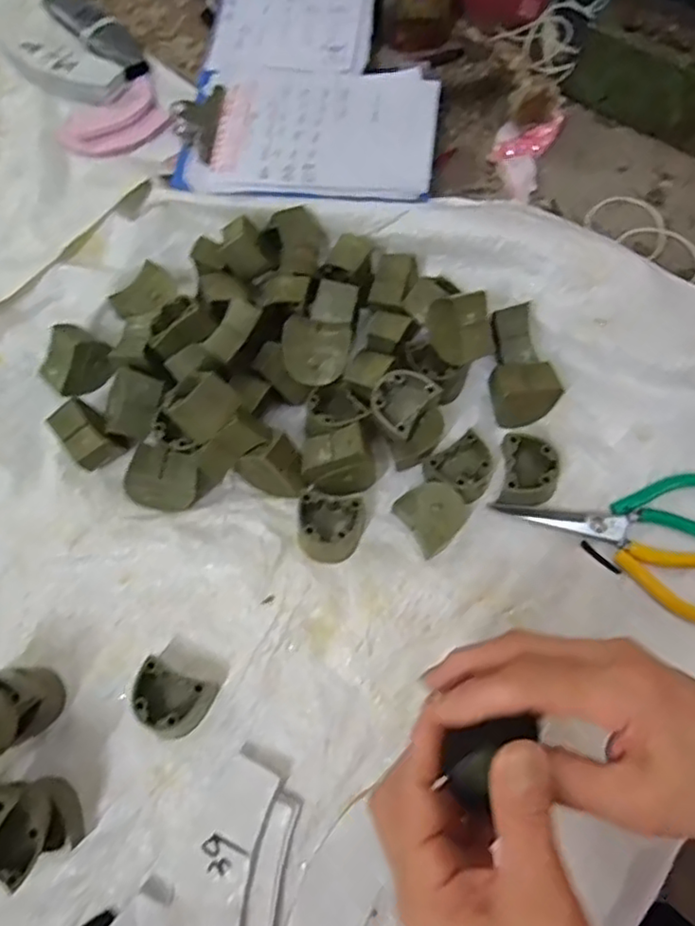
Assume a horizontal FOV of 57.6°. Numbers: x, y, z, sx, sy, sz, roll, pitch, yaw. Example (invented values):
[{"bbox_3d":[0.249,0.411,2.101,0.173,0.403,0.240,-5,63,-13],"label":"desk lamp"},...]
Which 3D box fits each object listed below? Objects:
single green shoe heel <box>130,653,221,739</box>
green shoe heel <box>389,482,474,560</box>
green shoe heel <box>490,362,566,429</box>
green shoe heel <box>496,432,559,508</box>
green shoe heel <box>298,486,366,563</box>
[{"bbox_3d":[-0.114,0.153,0.410,0.050,0.029,0.037,22,72,7],"label":"single green shoe heel"},{"bbox_3d":[0.062,0.038,0.455,0.043,0.023,0.045,-33,74,-11],"label":"green shoe heel"},{"bbox_3d":[0.132,-0.053,0.472,0.046,0.034,0.043,-3,71,-1],"label":"green shoe heel"},{"bbox_3d":[0.130,0.008,0.458,0.037,0.026,0.054,9,71,3],"label":"green shoe heel"},{"bbox_3d":[-0.012,0.044,0.447,0.046,0.027,0.046,9,71,3],"label":"green shoe heel"}]

